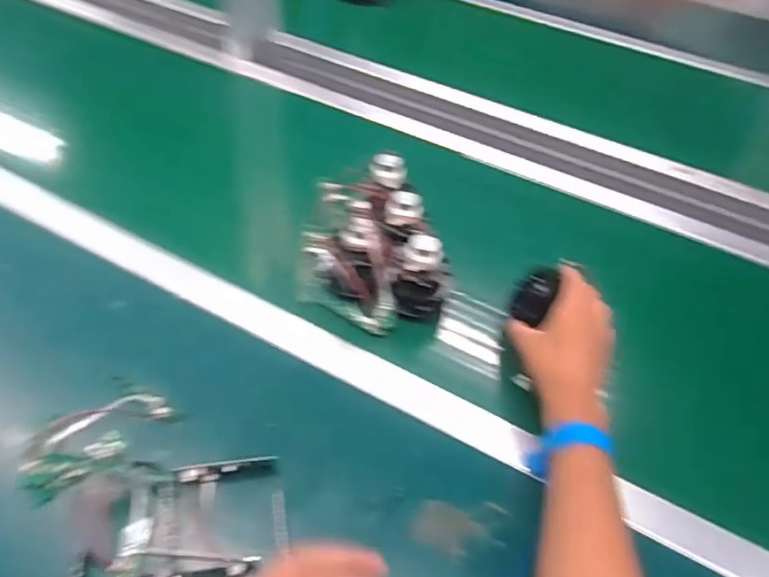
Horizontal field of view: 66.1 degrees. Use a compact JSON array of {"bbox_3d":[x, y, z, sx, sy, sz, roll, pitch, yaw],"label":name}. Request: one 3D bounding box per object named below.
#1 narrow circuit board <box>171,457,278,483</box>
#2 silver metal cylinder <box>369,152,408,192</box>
[{"bbox_3d":[-0.134,0.154,0.501,0.083,0.014,0.011,-5,48,-11],"label":"narrow circuit board"},{"bbox_3d":[0.005,-0.143,0.716,0.039,0.031,0.041,3,47,-3],"label":"silver metal cylinder"}]

